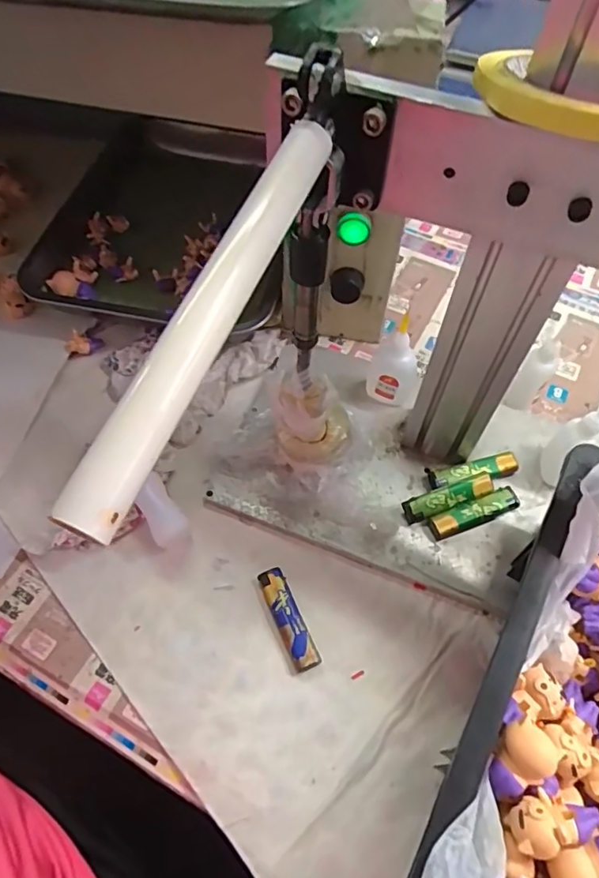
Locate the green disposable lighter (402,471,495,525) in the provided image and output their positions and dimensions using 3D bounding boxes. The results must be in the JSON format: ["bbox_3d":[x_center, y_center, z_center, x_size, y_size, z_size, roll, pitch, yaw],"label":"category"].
[{"bbox_3d":[0.130,0.051,0.465,0.081,0.013,0.021,-17,63,-11],"label":"green disposable lighter"}]

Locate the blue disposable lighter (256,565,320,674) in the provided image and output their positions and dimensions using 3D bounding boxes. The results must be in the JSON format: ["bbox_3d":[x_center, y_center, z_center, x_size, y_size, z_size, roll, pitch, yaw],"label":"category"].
[{"bbox_3d":[-0.009,0.140,0.422,0.021,0.010,0.081,-21,64,-13],"label":"blue disposable lighter"}]

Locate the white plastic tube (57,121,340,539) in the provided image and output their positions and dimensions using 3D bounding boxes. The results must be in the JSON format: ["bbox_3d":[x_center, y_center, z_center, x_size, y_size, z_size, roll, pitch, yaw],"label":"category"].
[{"bbox_3d":[-0.030,-0.054,0.198,0.017,0.014,0.193,21,63,9],"label":"white plastic tube"}]

